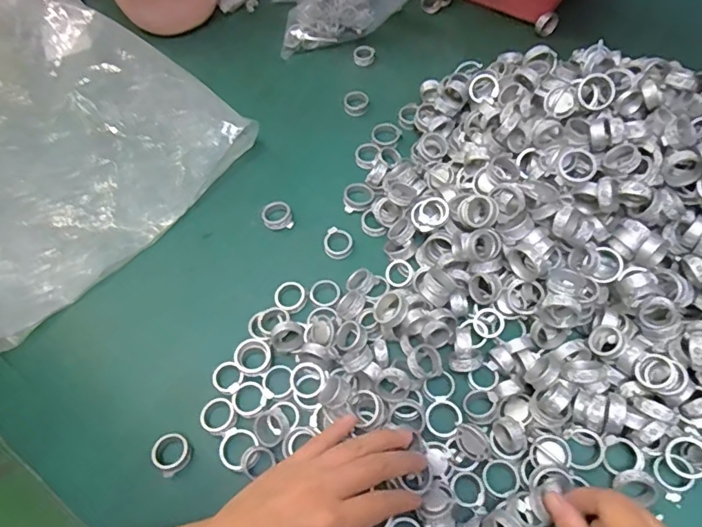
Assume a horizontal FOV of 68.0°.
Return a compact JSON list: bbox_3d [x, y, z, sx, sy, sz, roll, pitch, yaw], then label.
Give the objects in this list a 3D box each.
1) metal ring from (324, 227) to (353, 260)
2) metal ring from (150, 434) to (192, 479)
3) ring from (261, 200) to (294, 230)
[{"bbox_3d":[-0.011,-0.018,0.454,0.025,0.008,0.027,-2,60,3],"label":"metal ring"},{"bbox_3d":[-0.129,0.137,0.375,0.028,0.009,0.026,-2,60,3],"label":"metal ring"},{"bbox_3d":[-0.068,-0.043,0.472,0.027,0.010,0.025,-2,60,3],"label":"ring"}]

